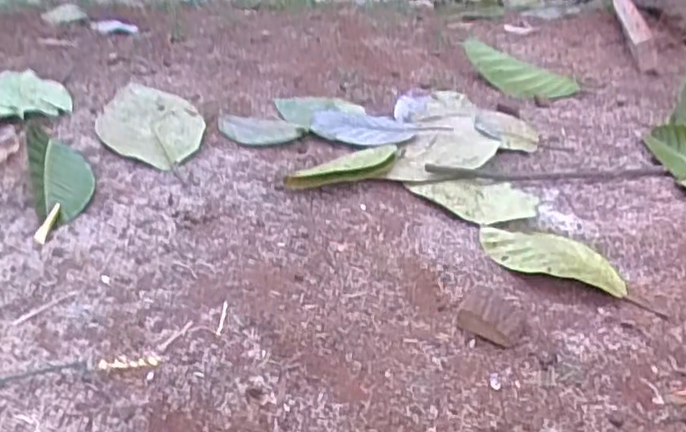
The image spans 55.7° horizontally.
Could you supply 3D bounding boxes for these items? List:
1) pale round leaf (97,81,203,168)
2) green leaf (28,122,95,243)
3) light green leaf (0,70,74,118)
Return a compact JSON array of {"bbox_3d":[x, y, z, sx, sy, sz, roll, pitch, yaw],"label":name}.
[{"bbox_3d":[-0.278,-0.137,0.932,0.139,0.015,0.262,-13,38,-22],"label":"pale round leaf"},{"bbox_3d":[-0.339,-0.052,0.783,0.069,0.042,0.208,-11,38,-19],"label":"green leaf"},{"bbox_3d":[-0.480,-0.187,0.975,0.122,0.010,0.171,-9,35,-28],"label":"light green leaf"}]

